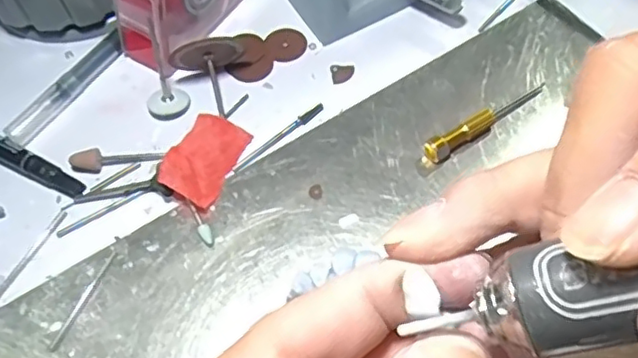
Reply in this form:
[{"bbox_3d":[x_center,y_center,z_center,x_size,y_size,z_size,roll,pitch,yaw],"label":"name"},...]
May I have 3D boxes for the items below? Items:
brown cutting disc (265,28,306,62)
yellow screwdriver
[{"bbox_3d":[-0.016,-0.066,0.302,0.018,0.004,0.021,-27,63,-11],"label":"brown cutting disc"},{"bbox_3d":[0.073,-0.026,0.267,0.064,0.009,0.009,-32,62,-13],"label":"yellow screwdriver"}]

